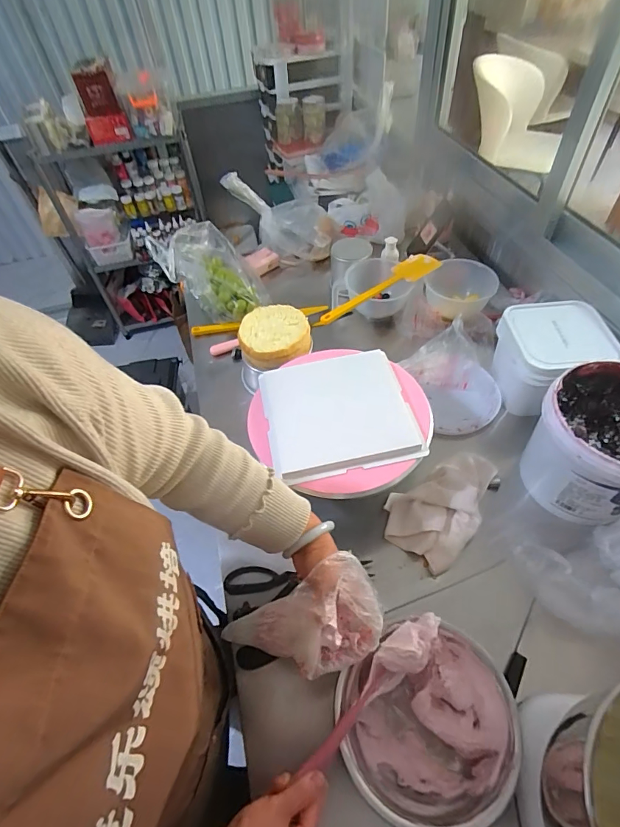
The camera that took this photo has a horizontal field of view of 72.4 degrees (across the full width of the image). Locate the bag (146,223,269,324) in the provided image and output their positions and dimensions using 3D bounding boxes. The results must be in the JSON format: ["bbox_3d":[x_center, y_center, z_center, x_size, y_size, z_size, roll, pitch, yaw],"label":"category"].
[{"bbox_3d":[-0.244,-0.345,1.033,0.223,0.143,0.273,-21,52,-10],"label":"bag"}]

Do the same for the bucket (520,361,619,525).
[{"bbox_3d":[0.451,0.062,0.665,0.195,0.201,0.184,-3,51,4],"label":"bucket"}]

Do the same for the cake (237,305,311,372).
[{"bbox_3d":[-0.067,-0.146,0.835,0.140,0.049,0.142,-3,51,4],"label":"cake"}]

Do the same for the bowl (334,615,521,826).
[{"bbox_3d":[0.137,0.367,0.504,0.184,0.086,0.183,-3,51,4],"label":"bowl"}]

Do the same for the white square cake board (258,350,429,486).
[{"bbox_3d":[0.042,-0.005,0.693,0.227,0.013,0.228,-12,51,-4],"label":"white square cake board"}]

